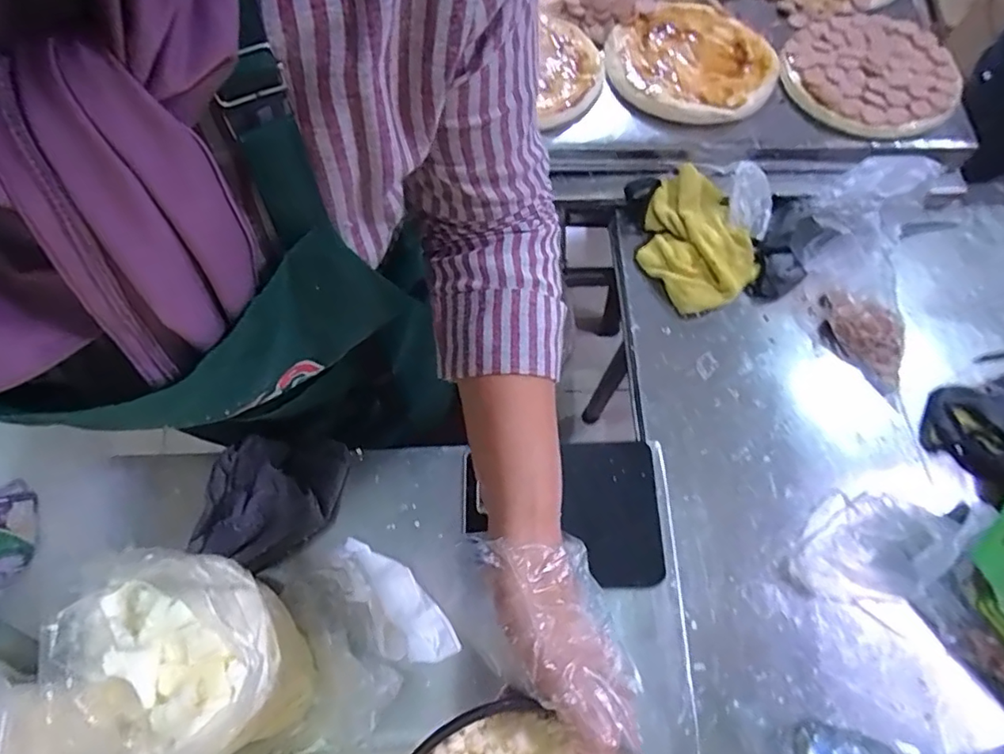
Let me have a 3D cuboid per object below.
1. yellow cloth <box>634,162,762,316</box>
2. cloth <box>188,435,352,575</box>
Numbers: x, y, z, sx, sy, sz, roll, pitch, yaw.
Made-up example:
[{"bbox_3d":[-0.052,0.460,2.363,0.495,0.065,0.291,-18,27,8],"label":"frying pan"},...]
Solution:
[{"bbox_3d":[0.218,-0.154,0.644,0.112,0.047,0.153,-25,70,-9],"label":"yellow cloth"},{"bbox_3d":[-0.212,0.112,0.513,0.119,0.059,0.117,3,68,2],"label":"cloth"}]

